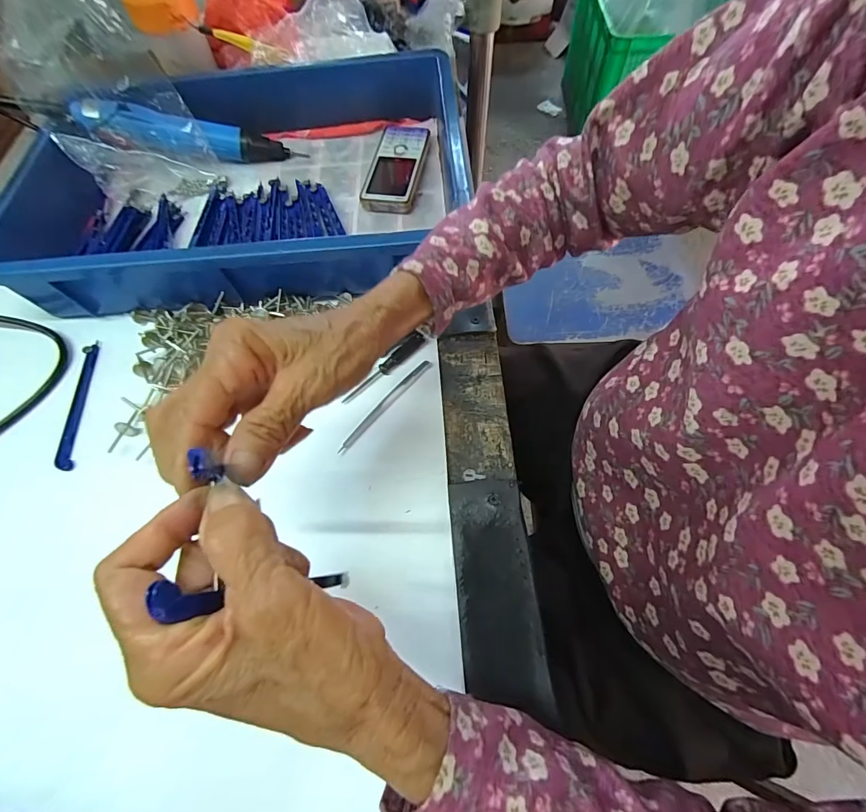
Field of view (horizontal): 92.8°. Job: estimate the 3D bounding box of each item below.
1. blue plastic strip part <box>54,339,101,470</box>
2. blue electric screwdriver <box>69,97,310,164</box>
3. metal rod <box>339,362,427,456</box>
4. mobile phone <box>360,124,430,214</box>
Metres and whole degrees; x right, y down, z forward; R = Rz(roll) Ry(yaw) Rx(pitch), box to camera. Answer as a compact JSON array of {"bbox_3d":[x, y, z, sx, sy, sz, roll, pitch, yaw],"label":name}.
[{"bbox_3d":[-0.312,-0.004,0.361,0.016,0.005,0.125,-9,64,-2],"label":"blue plastic strip part"},{"bbox_3d":[-0.268,-0.304,0.462,0.218,0.032,0.035,1,63,-18],"label":"blue electric screwdriver"},{"bbox_3d":[-0.041,-0.001,0.350,0.005,0.004,0.108,38,72,19],"label":"metal rod"},{"bbox_3d":[-0.041,-0.266,0.459,0.056,0.018,0.131,8,64,6],"label":"mobile phone"}]

